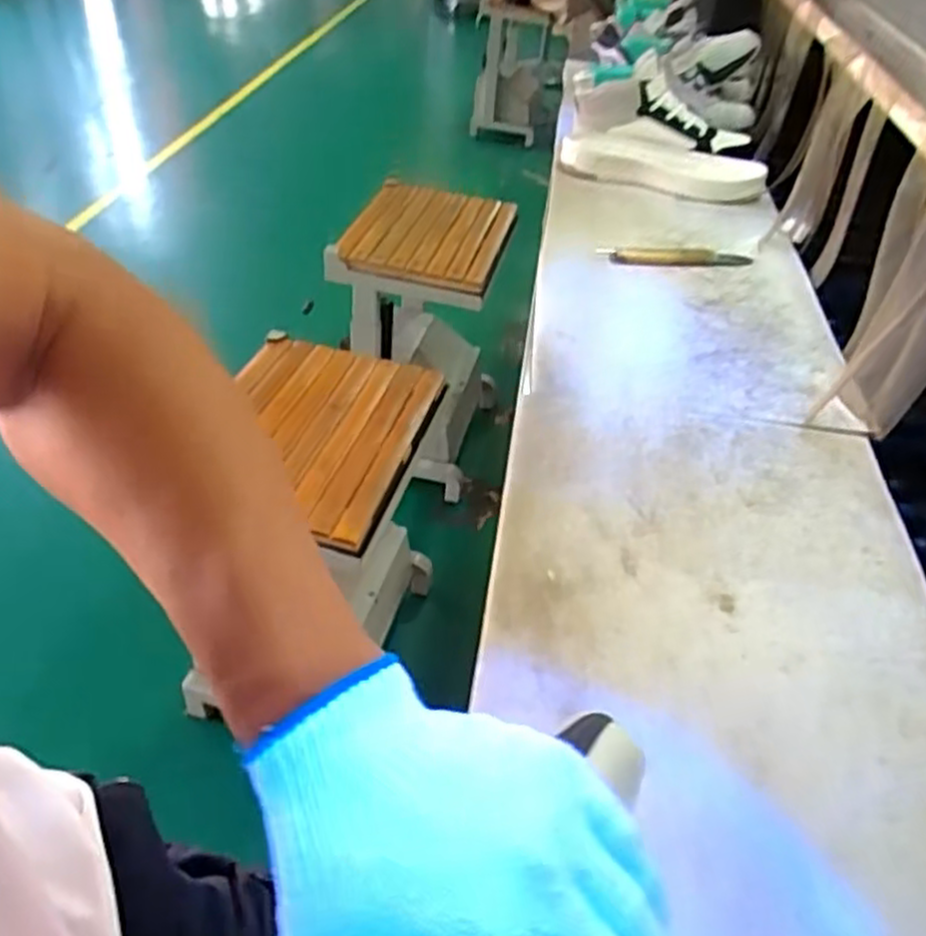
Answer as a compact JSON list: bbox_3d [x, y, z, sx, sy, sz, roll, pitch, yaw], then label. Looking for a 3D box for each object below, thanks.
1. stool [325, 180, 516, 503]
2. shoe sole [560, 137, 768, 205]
[{"bbox_3d":[-0.072,-0.275,1.638,0.286,0.491,0.388,12,42,9],"label":"stool"},{"bbox_3d":[0.277,-0.419,1.089,0.273,0.039,0.106,5,41,3],"label":"shoe sole"}]

